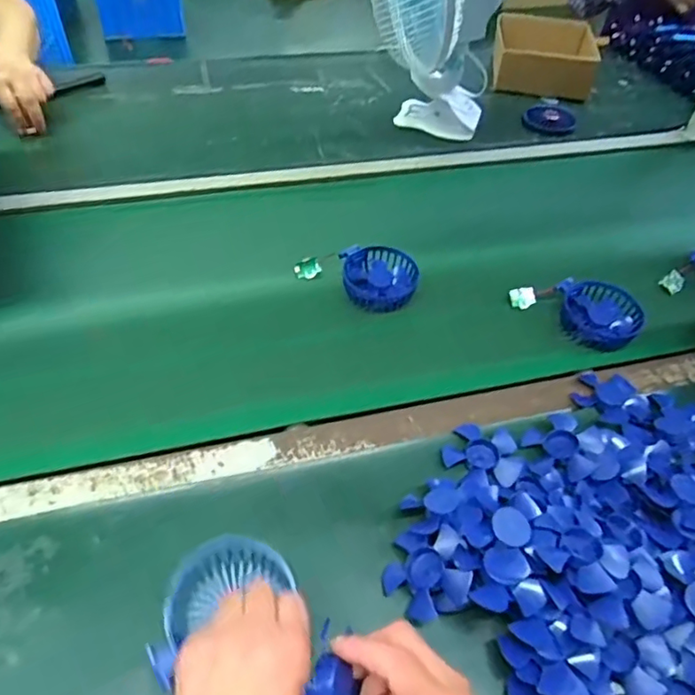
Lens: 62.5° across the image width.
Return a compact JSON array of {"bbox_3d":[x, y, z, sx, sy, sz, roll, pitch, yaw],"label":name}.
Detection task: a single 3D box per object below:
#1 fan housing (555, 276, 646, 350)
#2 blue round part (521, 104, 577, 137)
[{"bbox_3d":[0.294,-0.041,0.676,0.095,0.033,0.089,27,52,17],"label":"fan housing"},{"bbox_3d":[0.358,-0.404,1.013,0.085,0.017,0.090,-4,54,5],"label":"blue round part"}]

